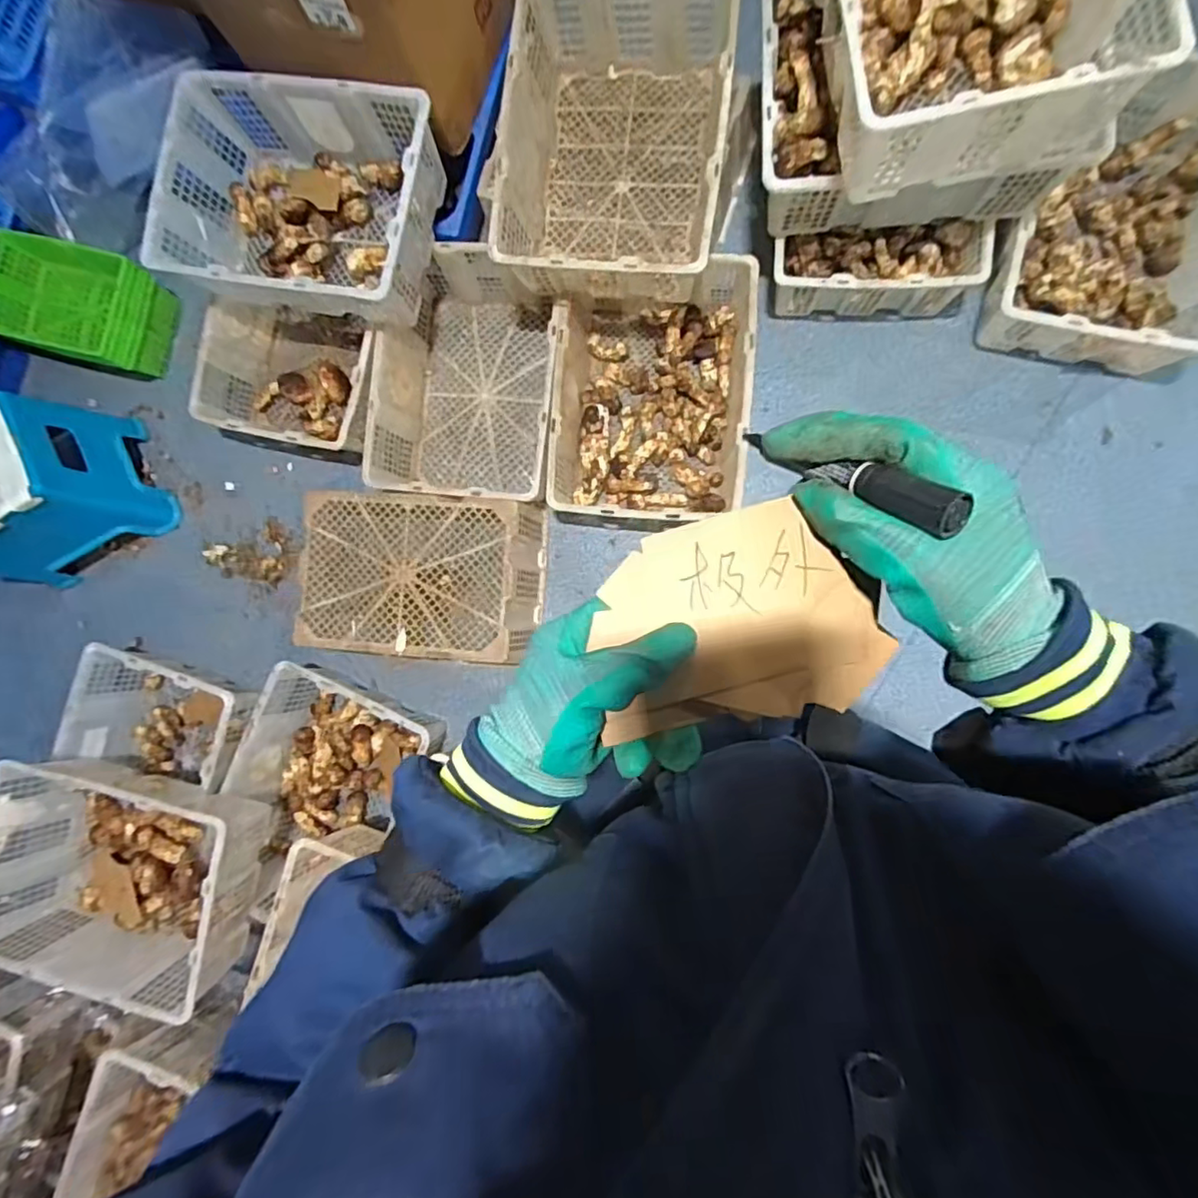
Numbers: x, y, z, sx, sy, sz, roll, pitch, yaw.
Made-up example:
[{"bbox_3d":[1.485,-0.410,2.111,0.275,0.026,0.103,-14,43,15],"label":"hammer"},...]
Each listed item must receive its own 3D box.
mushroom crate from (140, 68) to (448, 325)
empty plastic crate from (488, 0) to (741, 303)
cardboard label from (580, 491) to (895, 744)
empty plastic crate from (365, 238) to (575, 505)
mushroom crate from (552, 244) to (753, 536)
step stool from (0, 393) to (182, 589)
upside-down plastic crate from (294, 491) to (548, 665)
[{"bbox_3d":[-0.525,-0.699,1.109,0.454,0.193,0.355,15,90,8],"label":"mushroom crate"},{"bbox_3d":[0.027,-0.743,1.017,0.354,0.176,0.460,6,89,8],"label":"empty plastic crate"},{"bbox_3d":[0.070,0.010,0.311,0.139,0.012,0.104,-9,90,4],"label":"cardboard label"},{"bbox_3d":[-0.246,-0.426,1.223,0.352,0.158,0.468,8,90,8],"label":"empty plastic crate"},{"bbox_3d":[0.100,-0.385,1.171,0.354,0.142,0.477,6,89,8],"label":"mushroom crate"},{"bbox_3d":[-1.159,-0.214,1.248,0.341,0.274,0.257,-29,85,6],"label":"step stool"},{"bbox_3d":[-0.340,-0.042,1.210,0.446,0.138,0.305,1,89,7],"label":"upside-down plastic crate"}]

